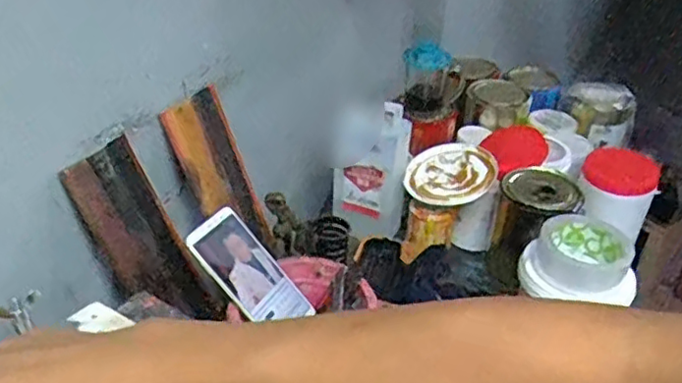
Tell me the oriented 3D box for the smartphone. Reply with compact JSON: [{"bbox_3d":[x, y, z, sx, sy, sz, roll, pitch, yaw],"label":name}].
[{"bbox_3d":[-0.097,0.088,0.680,0.145,0.008,0.072,53,46,-4],"label":"smartphone"}]

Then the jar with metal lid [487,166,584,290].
[{"bbox_3d":[0.269,0.052,0.878,0.118,0.147,0.100,-24,42,-34],"label":"jar with metal lid"}]

